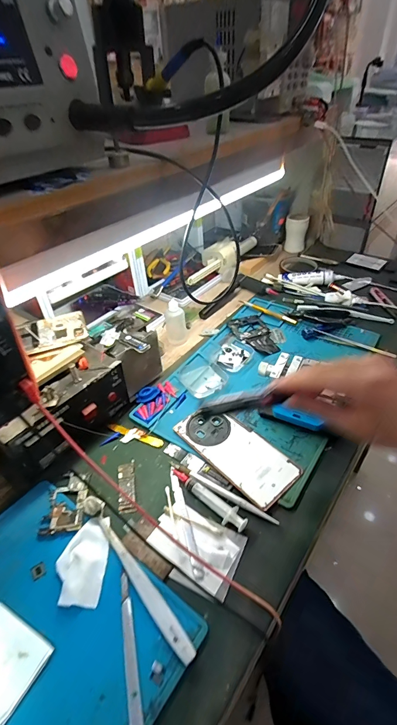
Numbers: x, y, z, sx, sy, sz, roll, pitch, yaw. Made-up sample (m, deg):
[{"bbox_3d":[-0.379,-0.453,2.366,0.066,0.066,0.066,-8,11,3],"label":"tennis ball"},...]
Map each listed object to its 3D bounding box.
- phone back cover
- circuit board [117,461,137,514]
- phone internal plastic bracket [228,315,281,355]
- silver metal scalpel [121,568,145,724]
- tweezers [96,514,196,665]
[{"bbox_3d":[0.047,0.109,0.451,0.074,0.005,0.157,-32,49,-29],"label":"phone back cover"},{"bbox_3d":[-0.085,0.147,0.421,0.020,0.006,0.066,-8,41,-6],"label":"circuit board"},{"bbox_3d":[0.103,-0.048,0.632,0.065,0.008,0.109,-18,43,-16],"label":"phone internal plastic bracket"},{"bbox_3d":[-0.059,0.242,0.301,0.011,0.004,0.121,-12,42,-10],"label":"silver metal scalpel"},{"bbox_3d":[-0.056,0.208,0.338,0.016,0.007,0.155,-30,48,-28],"label":"tweezers"}]

